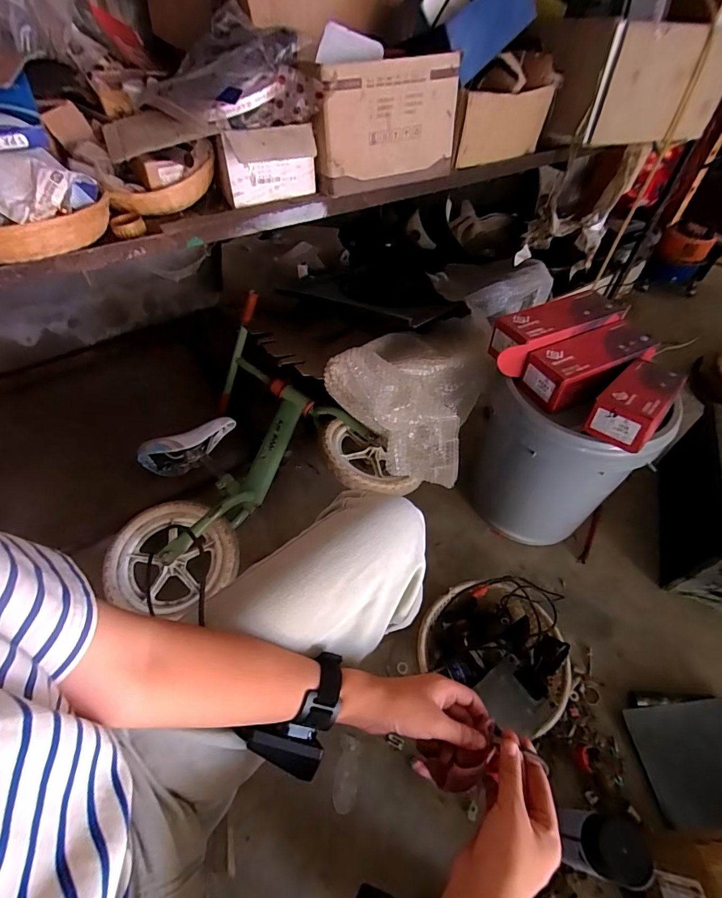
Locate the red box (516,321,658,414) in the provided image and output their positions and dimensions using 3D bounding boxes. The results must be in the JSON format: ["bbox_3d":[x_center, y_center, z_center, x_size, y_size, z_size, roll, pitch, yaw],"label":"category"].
[{"bbox_3d":[0.403,-0.145,0.735,0.223,0.079,0.097,-22,55,-17],"label":"red box"}]

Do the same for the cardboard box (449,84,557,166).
[{"bbox_3d":[0.262,-0.614,0.798,0.225,0.116,0.038,-22,55,-17],"label":"cardboard box"}]

